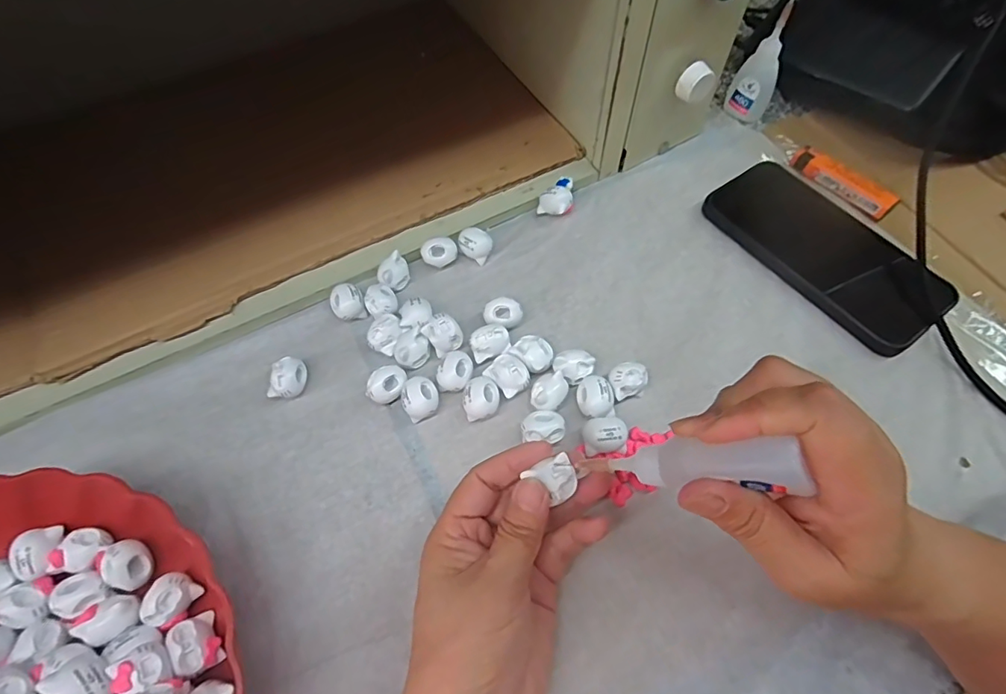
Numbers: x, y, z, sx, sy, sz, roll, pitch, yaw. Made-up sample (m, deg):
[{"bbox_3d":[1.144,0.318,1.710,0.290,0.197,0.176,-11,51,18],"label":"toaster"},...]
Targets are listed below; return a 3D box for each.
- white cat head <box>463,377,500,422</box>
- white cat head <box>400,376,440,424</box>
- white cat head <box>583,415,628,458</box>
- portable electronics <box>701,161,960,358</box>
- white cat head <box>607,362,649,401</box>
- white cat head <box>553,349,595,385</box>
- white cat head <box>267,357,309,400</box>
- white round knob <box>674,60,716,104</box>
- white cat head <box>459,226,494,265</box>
[{"bbox_3d":[-0.013,0.031,0.310,0.021,0.016,0.027,6,61,4],"label":"white cat head"},{"bbox_3d":[-0.051,0.032,0.311,0.021,0.018,0.025,-7,61,-3],"label":"white cat head"},{"bbox_3d":[0.059,0.052,0.297,0.025,0.019,0.022,-9,61,-4],"label":"white cat head"},{"bbox_3d":[0.229,-0.071,0.359,0.085,0.015,0.158,-33,65,-16],"label":"portable electronics"},{"bbox_3d":[0.077,0.022,0.312,0.023,0.023,0.017,-23,63,-11],"label":"white cat head"},{"bbox_3d":[0.044,0.014,0.318,0.024,0.020,0.018,21,63,12],"label":"white cat head"},{"bbox_3d":[-0.135,0.021,0.321,0.020,0.018,0.024,3,61,3],"label":"white cat head"},{"bbox_3d":[0.137,-0.189,0.359,0.022,0.020,0.019,-27,64,-12],"label":"white round knob"},{"bbox_3d":[-0.020,-0.074,0.369,0.024,0.017,0.020,-1,61,0],"label":"white cat head"}]

